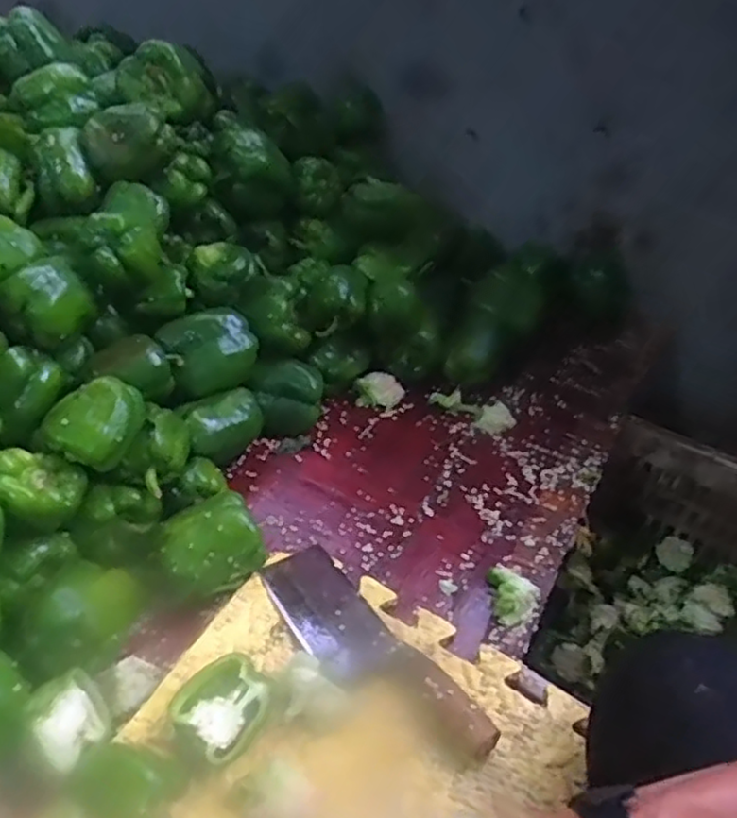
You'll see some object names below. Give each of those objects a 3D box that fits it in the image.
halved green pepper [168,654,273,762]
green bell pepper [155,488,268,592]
[{"bbox_3d":[-0.099,0.209,0.480,0.062,0.025,0.062,1,42,-1],"label":"halved green pepper"},{"bbox_3d":[-0.133,0.117,0.574,0.078,0.061,0.073,-21,46,-23],"label":"green bell pepper"}]

